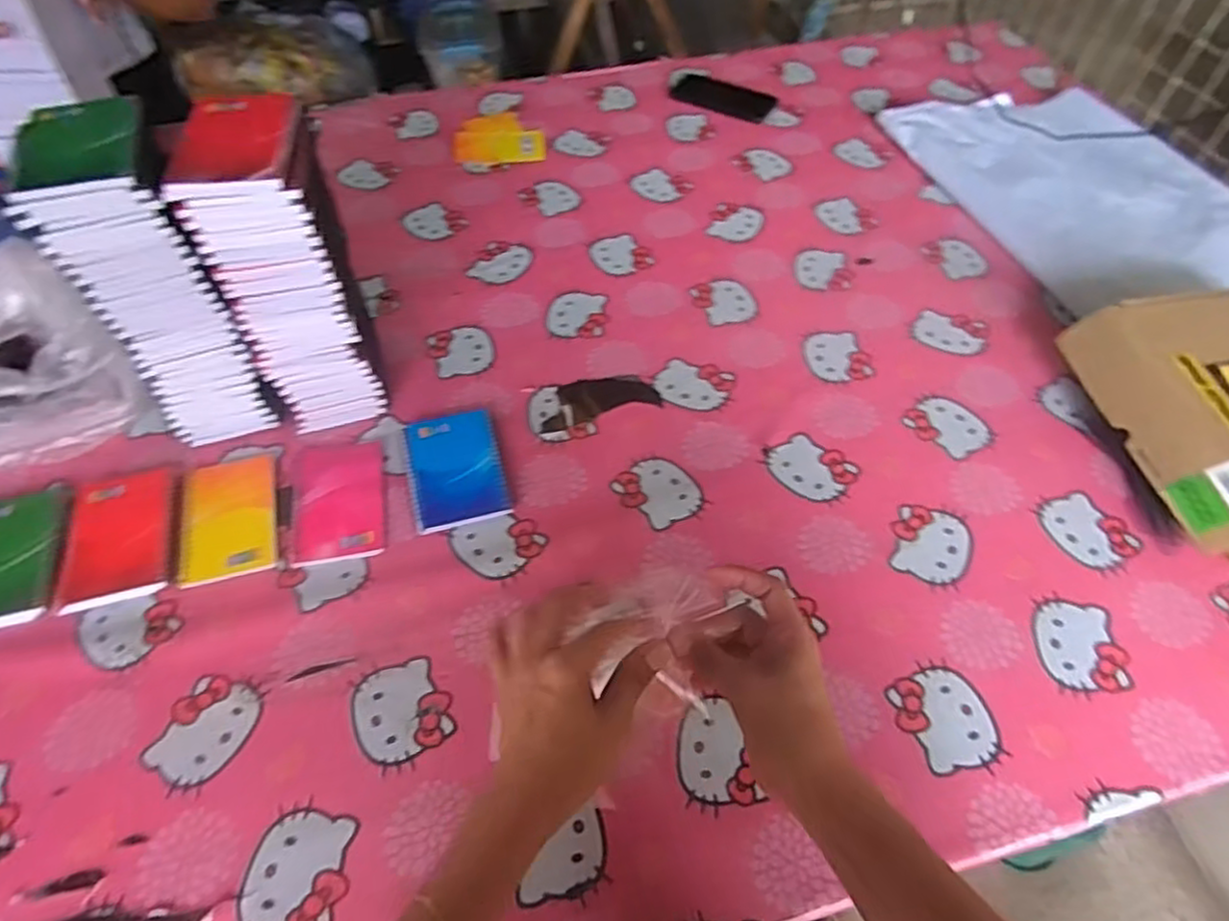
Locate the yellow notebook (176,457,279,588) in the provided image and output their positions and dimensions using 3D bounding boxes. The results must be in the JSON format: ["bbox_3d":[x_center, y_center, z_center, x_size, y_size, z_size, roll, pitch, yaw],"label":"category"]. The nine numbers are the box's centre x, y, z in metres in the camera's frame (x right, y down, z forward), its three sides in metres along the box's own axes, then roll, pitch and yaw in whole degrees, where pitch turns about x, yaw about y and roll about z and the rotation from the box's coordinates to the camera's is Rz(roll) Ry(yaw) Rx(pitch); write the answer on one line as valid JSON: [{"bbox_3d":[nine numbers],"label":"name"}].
[{"bbox_3d":[-0.359,0.051,0.666,0.083,0.005,0.128,-14,54,-10],"label":"yellow notebook"}]

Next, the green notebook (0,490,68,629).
[{"bbox_3d":[-0.541,0.088,0.634,0.092,0.015,0.137,-14,54,-10],"label":"green notebook"}]

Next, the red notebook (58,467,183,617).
[{"bbox_3d":[-0.448,0.067,0.651,0.089,0.013,0.136,-13,53,-9],"label":"red notebook"}]

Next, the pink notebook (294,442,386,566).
[{"bbox_3d":[-0.262,0.037,0.679,0.081,0.005,0.132,-10,53,-7],"label":"pink notebook"}]

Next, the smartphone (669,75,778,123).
[{"bbox_3d":[0.174,-0.585,1.142,0.172,0.010,0.073,28,58,20],"label":"smartphone"}]

